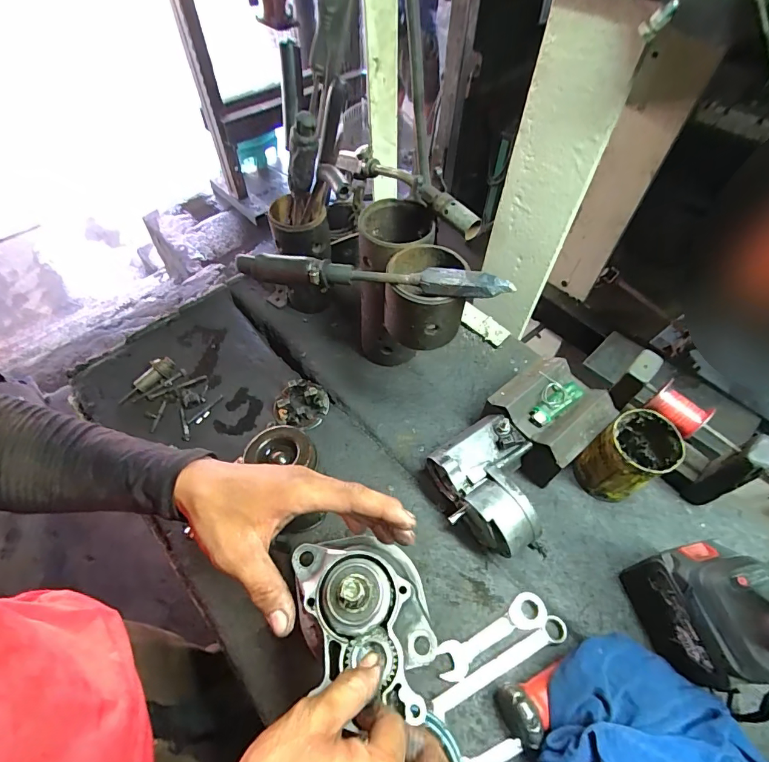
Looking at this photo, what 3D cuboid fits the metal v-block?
[{"bbox_3d":[0.203,0.053,0.541,0.128,0.090,0.119,-31,62,-19],"label":"metal v-block"}]

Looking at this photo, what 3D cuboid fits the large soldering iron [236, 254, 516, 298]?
[{"bbox_3d":[-0.020,-0.104,0.422,0.283,0.028,0.027,10,57,7],"label":"large soldering iron"}]

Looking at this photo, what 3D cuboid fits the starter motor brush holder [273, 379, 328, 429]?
[{"bbox_3d":[-0.123,0.031,0.597,0.078,0.029,0.064,-3,56,2],"label":"starter motor brush holder"}]

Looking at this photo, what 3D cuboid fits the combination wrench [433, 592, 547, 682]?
[{"bbox_3d":[0.115,0.269,0.442,0.130,0.010,0.035,-22,59,-15],"label":"combination wrench"}]

